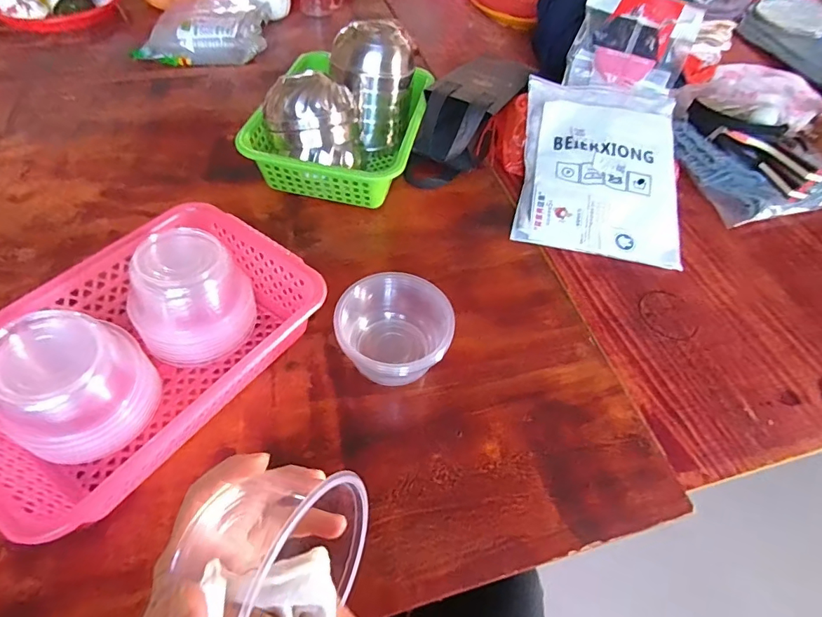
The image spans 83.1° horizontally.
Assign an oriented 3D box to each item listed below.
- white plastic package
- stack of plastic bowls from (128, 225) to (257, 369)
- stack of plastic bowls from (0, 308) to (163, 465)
[{"bbox_3d":[0.276,-0.214,0.680,0.217,0.020,0.311,10,67,3],"label":"white plastic package"},{"bbox_3d":[-0.218,-0.010,0.466,0.094,0.103,0.102,18,53,11],"label":"stack of plastic bowls"},{"bbox_3d":[-0.290,0.066,0.404,0.104,0.108,0.093,-23,56,-19],"label":"stack of plastic bowls"}]

